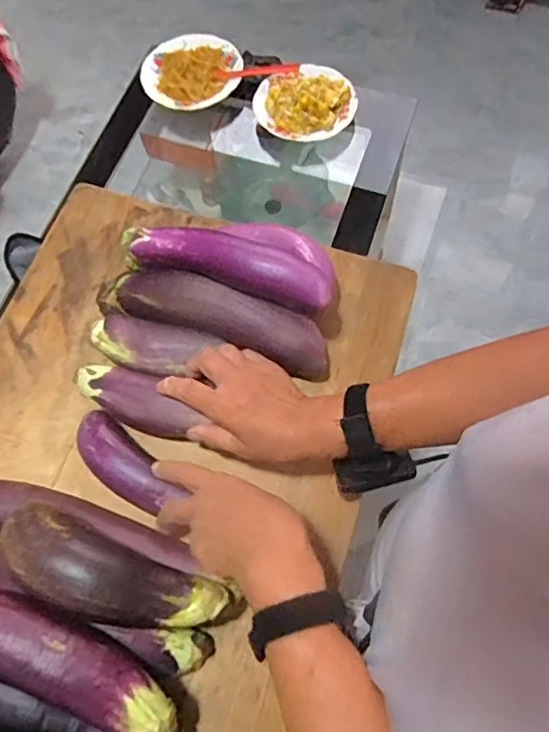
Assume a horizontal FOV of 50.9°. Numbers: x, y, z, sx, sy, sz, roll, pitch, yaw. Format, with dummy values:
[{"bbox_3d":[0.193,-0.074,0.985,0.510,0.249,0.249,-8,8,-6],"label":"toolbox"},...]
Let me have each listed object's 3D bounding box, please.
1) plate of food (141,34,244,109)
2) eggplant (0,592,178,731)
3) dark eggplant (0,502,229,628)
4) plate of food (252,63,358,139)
[{"bbox_3d":[-0.169,-0.590,1.155,0.199,0.032,0.178,28,71,13],"label":"plate of food"},{"bbox_3d":[-0.170,0.218,0.434,0.205,0.047,0.056,21,70,10],"label":"eggplant"},{"bbox_3d":[-0.132,0.167,0.458,0.179,0.052,0.058,20,70,10],"label":"dark eggplant"},{"bbox_3d":[0.060,-0.516,1.136,0.199,0.045,0.159,-4,68,1],"label":"plate of food"}]

